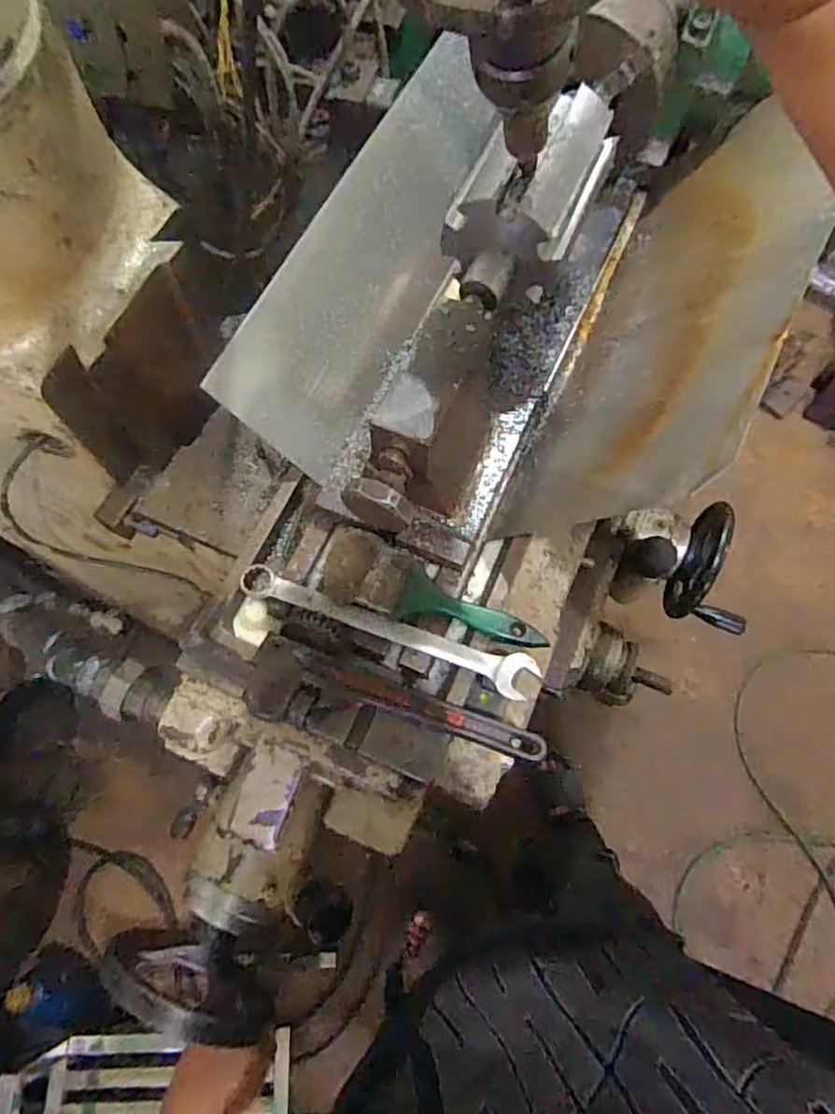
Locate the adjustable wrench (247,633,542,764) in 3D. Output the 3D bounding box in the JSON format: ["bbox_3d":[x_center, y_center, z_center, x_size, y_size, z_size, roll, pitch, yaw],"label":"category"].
[{"bbox_3d":[-0.019,0.133,0.531,0.247,0.018,0.065,17,52,4],"label":"adjustable wrench"}]

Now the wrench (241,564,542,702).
[{"bbox_3d":[-0.031,0.061,0.569,0.281,0.019,0.037,21,66,8],"label":"wrench"}]

